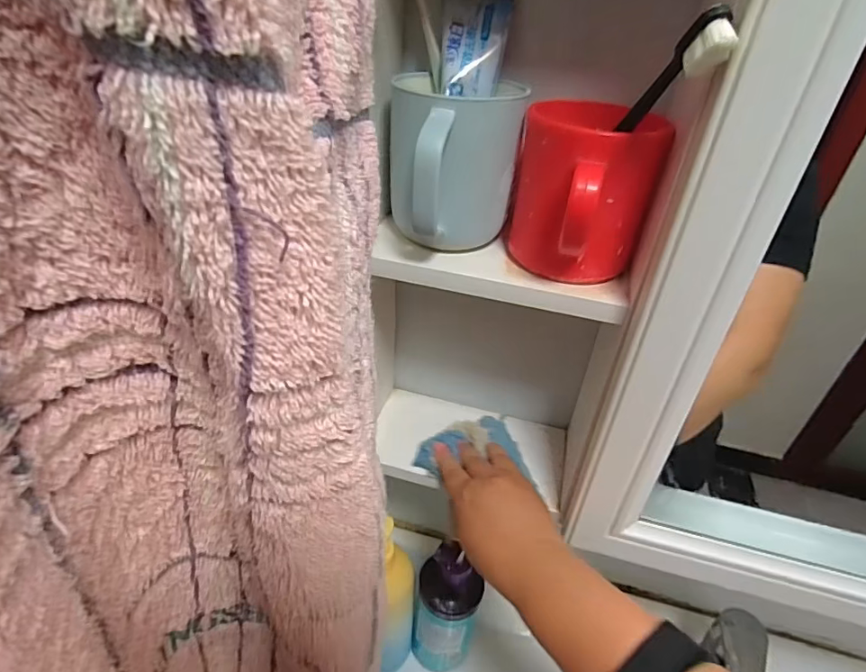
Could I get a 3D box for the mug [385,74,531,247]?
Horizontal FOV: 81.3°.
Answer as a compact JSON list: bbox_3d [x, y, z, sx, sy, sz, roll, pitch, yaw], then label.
[{"bbox_3d":[0.013,-0.112,0.332,0.082,0.089,0.104,1,36,-6],"label":"mug"}]

